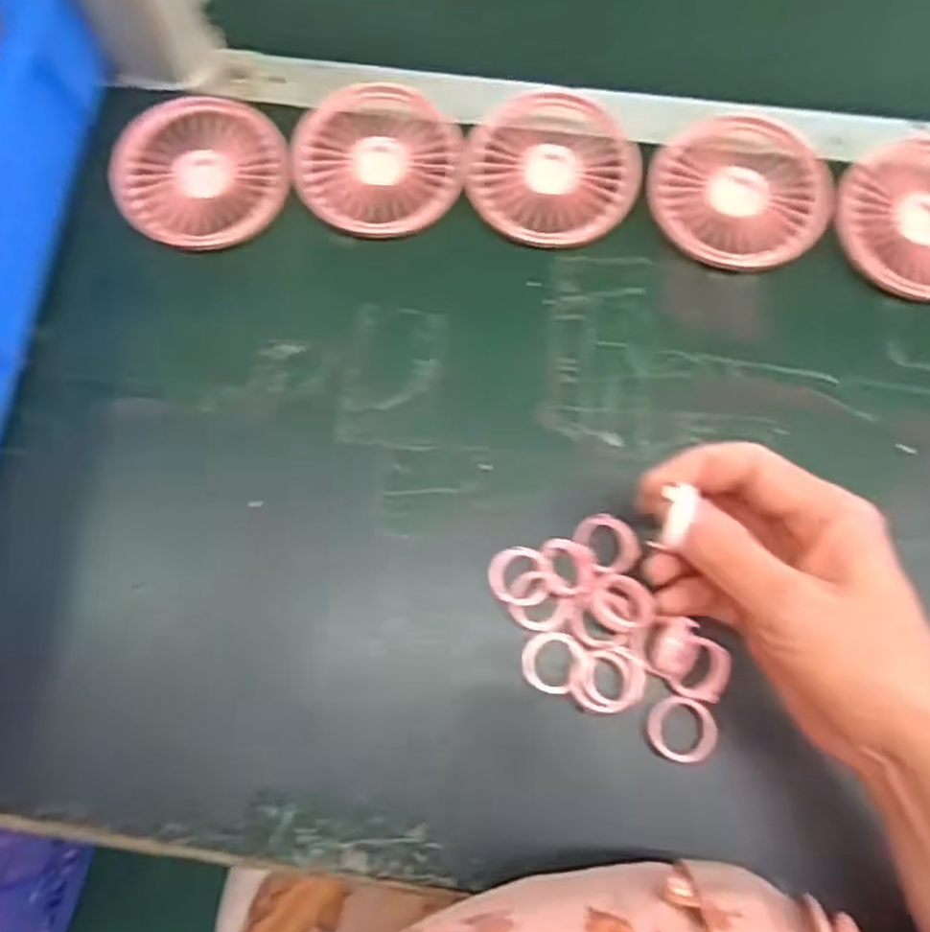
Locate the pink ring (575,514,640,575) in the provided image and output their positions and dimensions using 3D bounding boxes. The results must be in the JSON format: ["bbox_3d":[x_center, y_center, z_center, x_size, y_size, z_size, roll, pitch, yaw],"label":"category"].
[{"bbox_3d":[0.070,0.037,0.365,0.027,0.007,0.031,-27,74,-8],"label":"pink ring"}]

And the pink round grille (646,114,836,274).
[{"bbox_3d":[0.147,-0.147,0.414,0.094,0.023,0.083,12,73,4],"label":"pink round grille"}]

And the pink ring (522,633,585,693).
[{"bbox_3d":[0.040,0.090,0.351,0.026,0.008,0.027,0,72,1],"label":"pink ring"}]

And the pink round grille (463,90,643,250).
[{"bbox_3d":[0.048,-0.163,0.421,0.092,0.023,0.083,0,72,0],"label":"pink round grille"}]

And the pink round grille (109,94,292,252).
[{"bbox_3d":[-0.148,-0.167,0.427,0.092,0.018,0.093,0,72,1],"label":"pink round grille"}]

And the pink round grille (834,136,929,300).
[{"bbox_3d":[0.245,-0.130,0.409,0.092,0.024,0.091,0,72,1],"label":"pink round grille"}]

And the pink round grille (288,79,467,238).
[{"bbox_3d":[-0.048,-0.171,0.427,0.091,0.018,0.088,0,72,1],"label":"pink round grille"}]

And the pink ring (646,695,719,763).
[{"bbox_3d":[0.097,0.118,0.341,0.030,0.005,0.028,0,72,1],"label":"pink ring"}]

